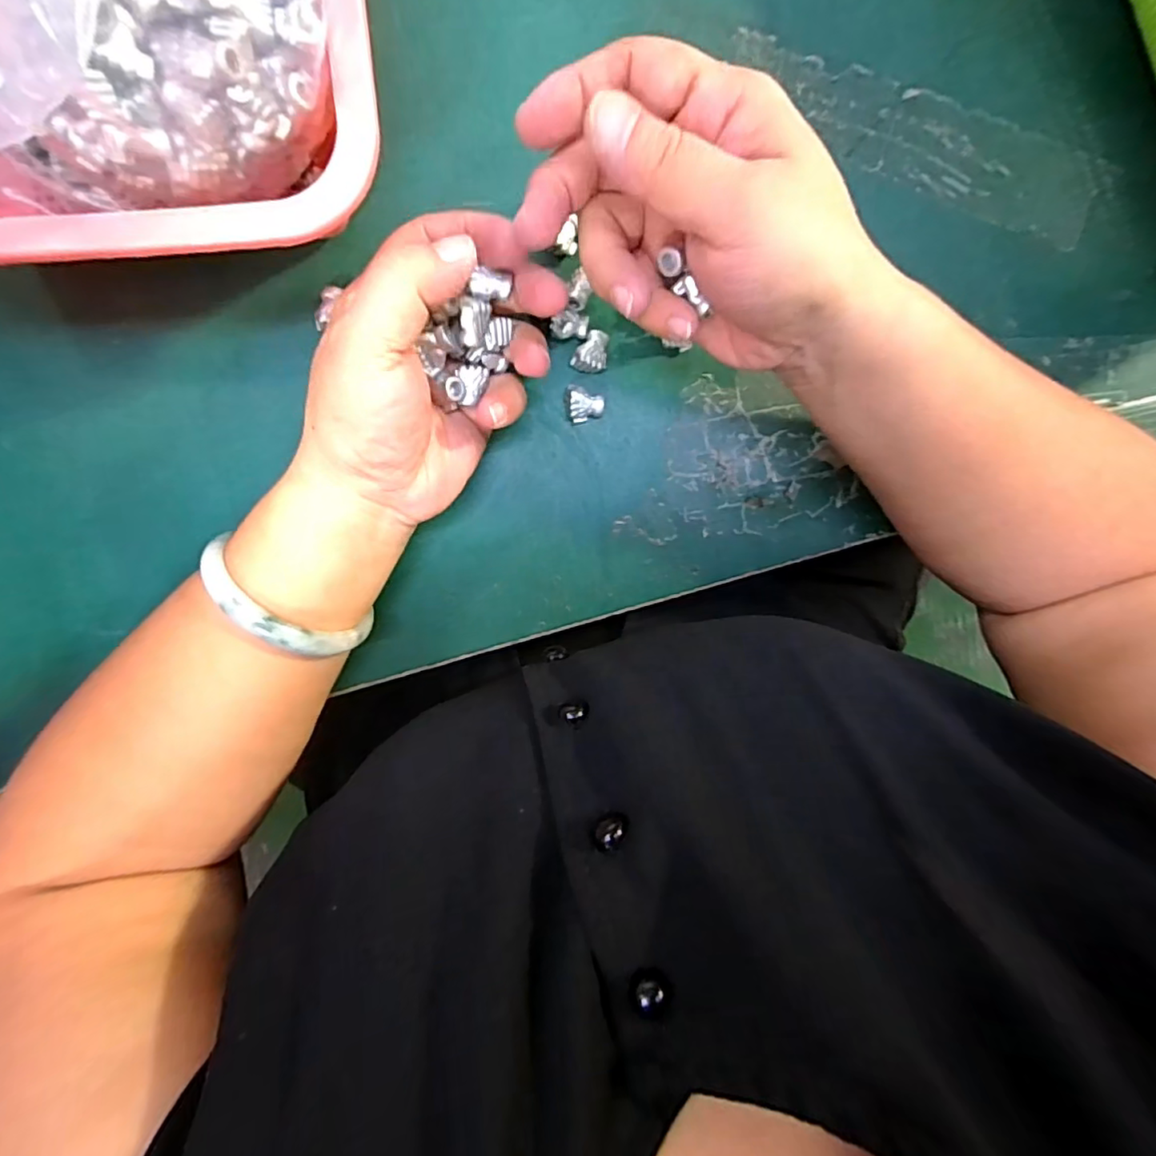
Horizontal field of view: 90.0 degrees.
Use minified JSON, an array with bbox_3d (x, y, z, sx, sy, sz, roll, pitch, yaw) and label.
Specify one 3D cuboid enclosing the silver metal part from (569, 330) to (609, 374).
[{"bbox_3d":[0.005,-0.105,0.268,0.016,0.009,0.018,2,98,-5],"label":"silver metal part"}]

